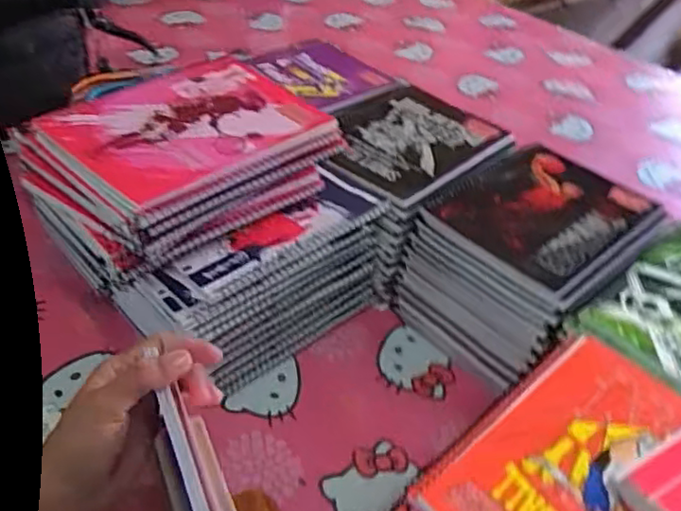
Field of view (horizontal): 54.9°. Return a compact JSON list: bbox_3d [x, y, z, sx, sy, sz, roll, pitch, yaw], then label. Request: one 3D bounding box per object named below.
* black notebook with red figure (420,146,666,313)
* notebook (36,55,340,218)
[{"bbox_3d":[0.191,-0.042,0.608,0.189,0.008,0.160,-29,52,-35],"label":"black notebook with red figure"},{"bbox_3d":[-0.121,-0.109,0.538,0.149,0.012,0.200,33,47,28],"label":"notebook"}]

